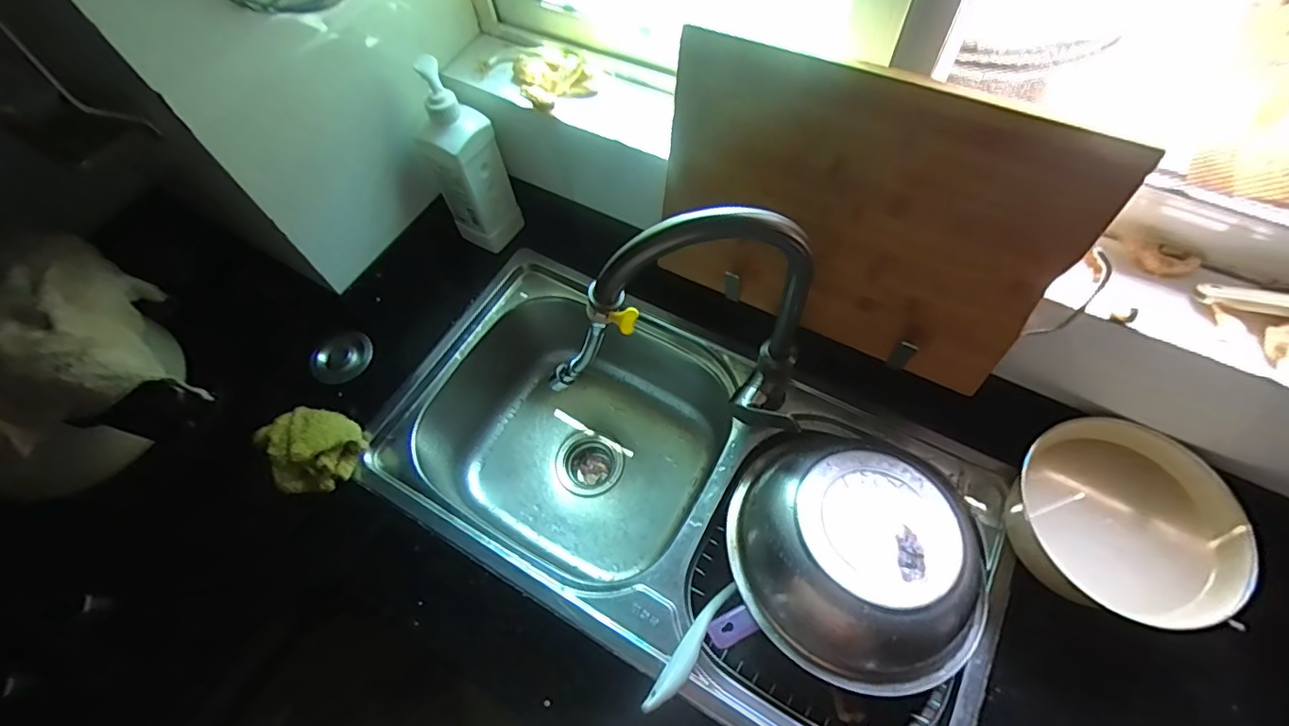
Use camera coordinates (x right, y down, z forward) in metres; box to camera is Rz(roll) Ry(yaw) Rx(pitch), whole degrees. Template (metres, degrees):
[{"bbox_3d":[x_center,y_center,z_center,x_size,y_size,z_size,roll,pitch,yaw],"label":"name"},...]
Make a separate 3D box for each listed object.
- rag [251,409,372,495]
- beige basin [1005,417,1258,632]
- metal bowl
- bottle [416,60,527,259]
[{"bbox_3d":[-0.445,0.110,0.731,0.138,0.054,0.106,23,66,15],"label":"rag"},{"bbox_3d":[0.489,0.174,0.594,0.196,0.107,0.193,-2,62,3],"label":"beige basin"},{"bbox_3d":[0.223,0.213,0.596,0.248,0.107,0.228,-2,62,3],"label":"metal bowl"},{"bbox_3d":[-0.245,-0.277,0.773,0.062,0.271,0.084,31,68,18],"label":"bottle"}]

